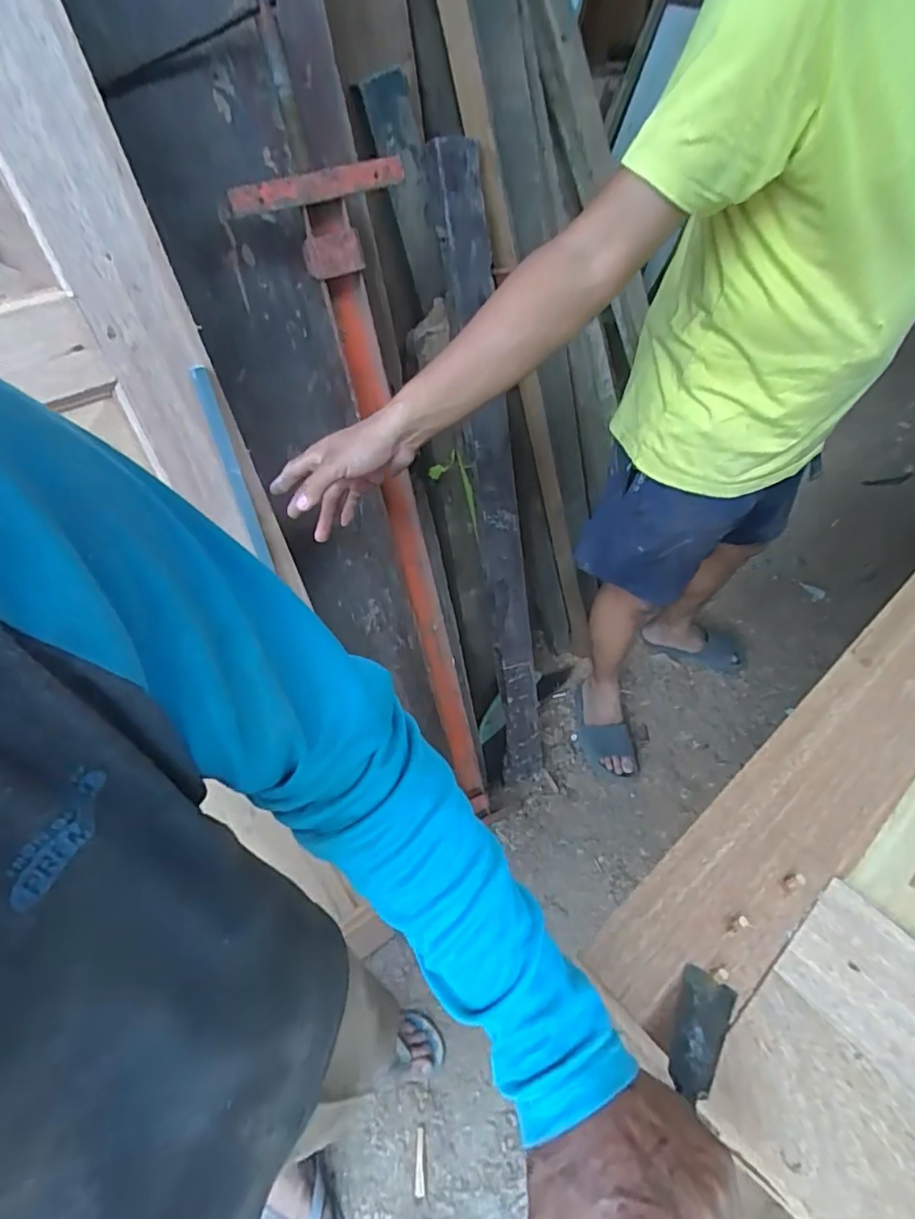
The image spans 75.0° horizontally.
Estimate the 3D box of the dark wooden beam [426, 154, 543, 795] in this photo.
[{"bbox_3d":[0.079,-0.161,1.169,0.100,1.221,0.107,-13,23,-10],"label":"dark wooden beam"}]

